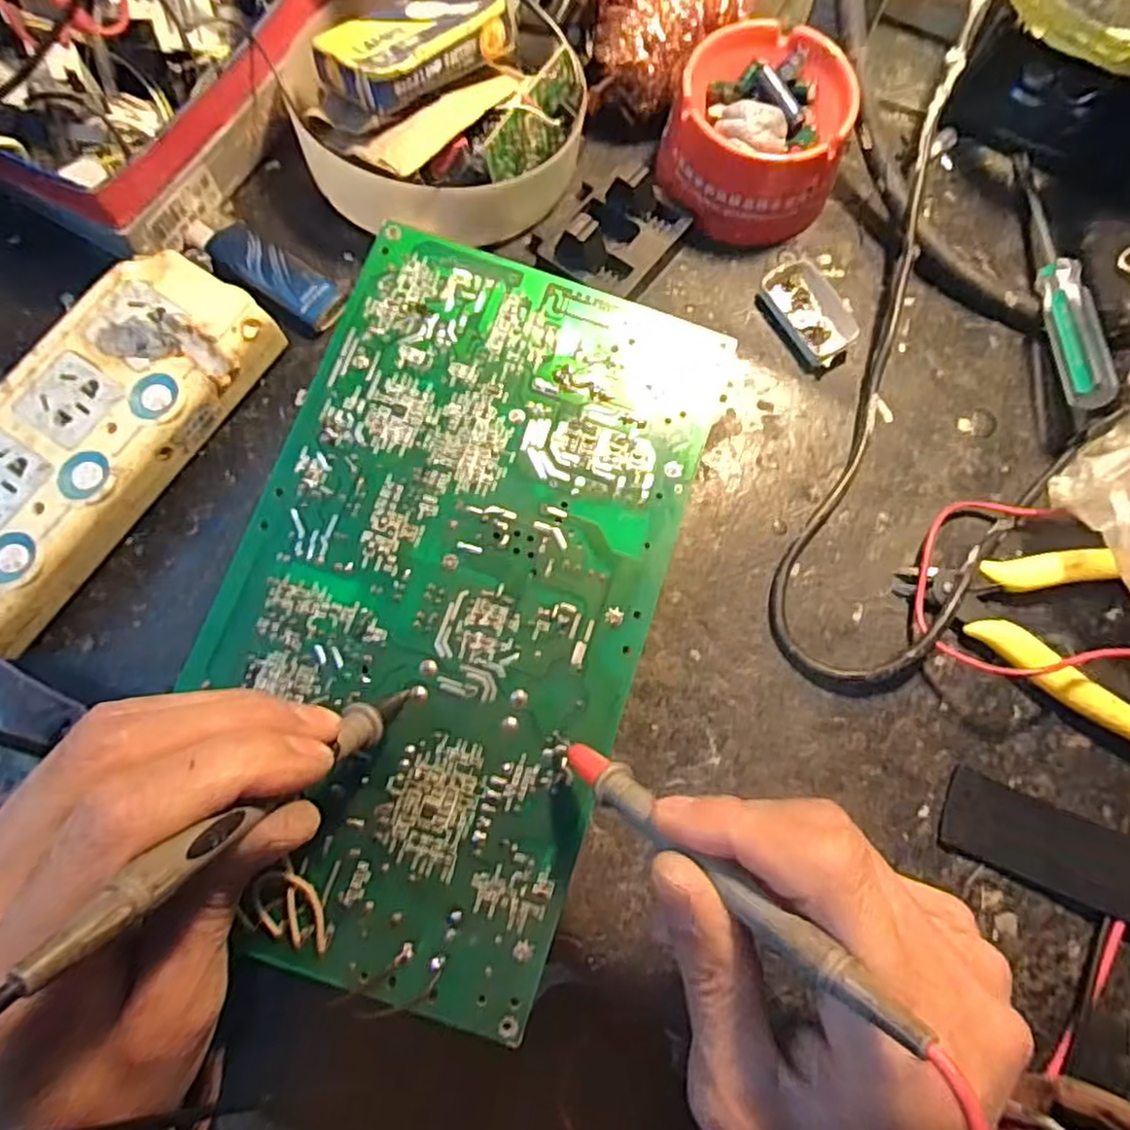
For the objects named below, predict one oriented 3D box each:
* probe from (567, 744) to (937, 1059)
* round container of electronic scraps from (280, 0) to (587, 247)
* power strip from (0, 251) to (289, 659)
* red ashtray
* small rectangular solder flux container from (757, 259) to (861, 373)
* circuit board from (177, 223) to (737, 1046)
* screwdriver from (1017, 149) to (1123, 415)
[{"bbox_3d":[0.037,0.079,0.189,0.011,0.121,0.008,-51,124,-11],"label":"probe"},{"bbox_3d":[-0.068,-0.221,0.327,0.118,0.053,0.136,-37,81,-9],"label":"round container of electronic scraps"},{"bbox_3d":[-0.199,-0.052,0.293,0.066,0.031,0.170,35,79,6],"label":"power strip"},{"bbox_3d":[0.091,-0.202,0.333,0.080,0.042,0.083,0,77,-1],"label":"red ashtray"},{"bbox_3d":[0.116,-0.119,0.333,0.033,0.007,0.055,-32,80,-8],"label":"small rectangular solder flux container"},{"bbox_3d":[-0.045,0.009,0.267,0.156,0.010,0.273,20,77,3],"label":"circuit board"},{"bbox_3d":[0.229,-0.139,0.330,0.018,0.016,0.150,5,65,0],"label":"screwdriver"}]

